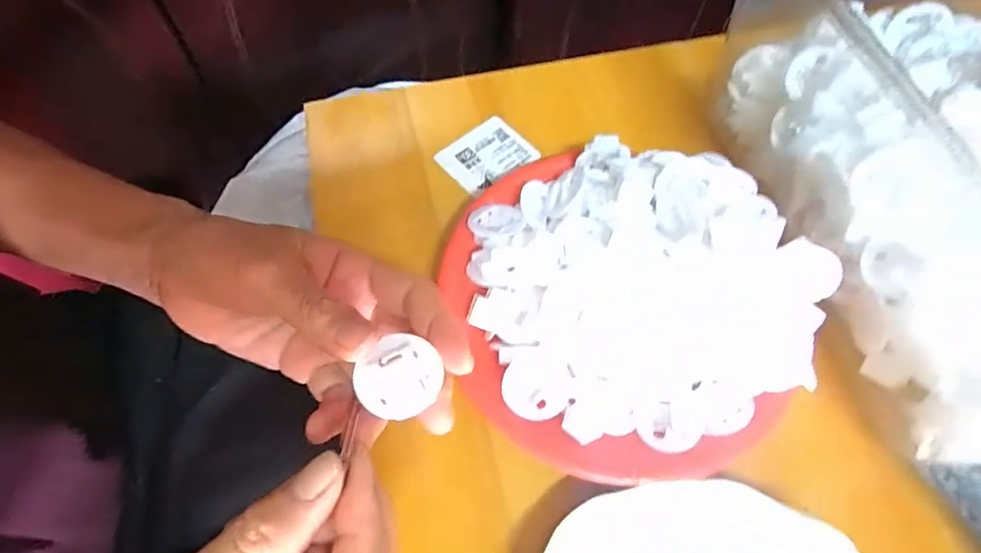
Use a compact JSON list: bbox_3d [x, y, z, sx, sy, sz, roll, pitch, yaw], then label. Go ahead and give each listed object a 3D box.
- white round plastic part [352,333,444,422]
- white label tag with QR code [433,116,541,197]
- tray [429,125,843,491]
[{"bbox_3d":[-0.034,0.040,0.203,0.031,0.006,0.031,-1,101,-6],"label":"white round plastic part"},{"bbox_3d":[-0.003,-0.086,0.370,0.061,0.005,0.045,-37,70,-18],"label":"white label tag with QR code"},{"bbox_3d":[0.074,0.008,0.285,0.185,0.052,0.175,0,63,-1],"label":"tray"}]

